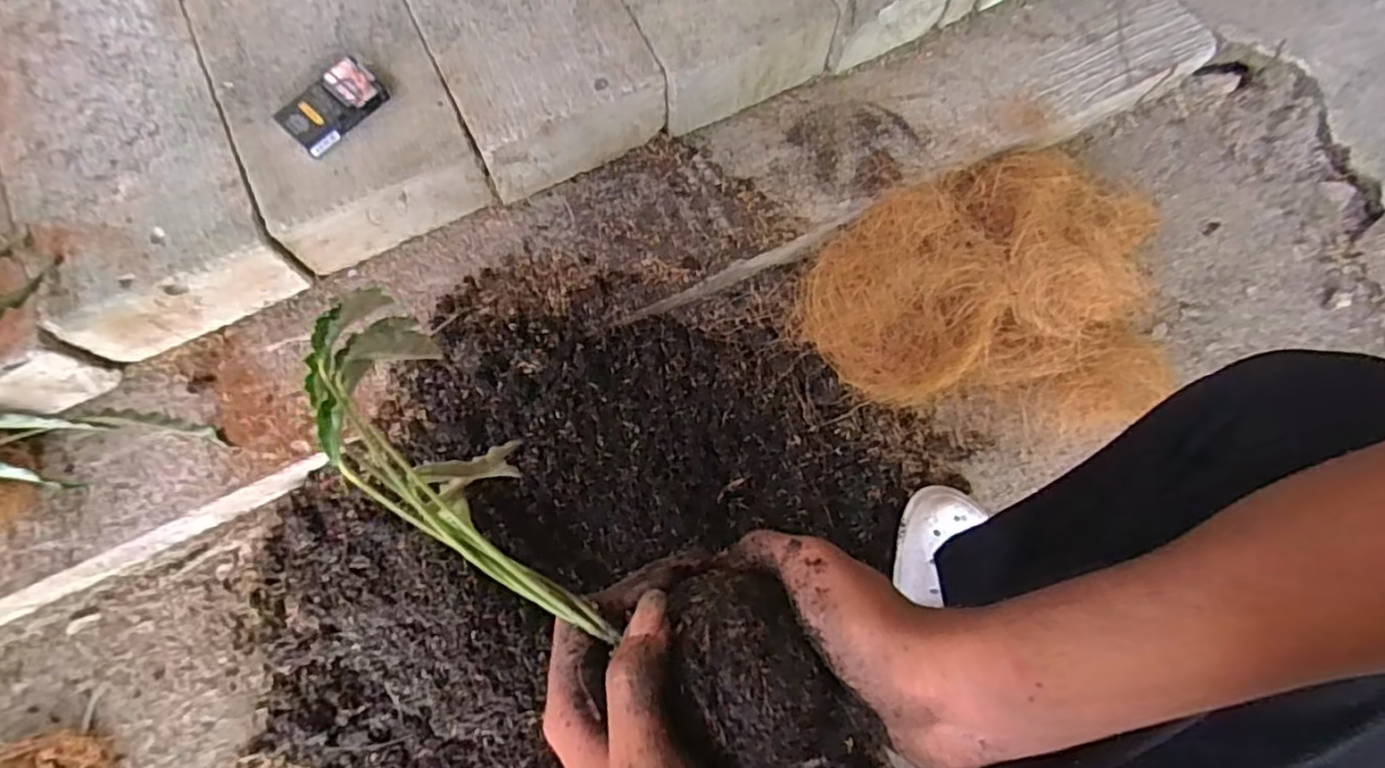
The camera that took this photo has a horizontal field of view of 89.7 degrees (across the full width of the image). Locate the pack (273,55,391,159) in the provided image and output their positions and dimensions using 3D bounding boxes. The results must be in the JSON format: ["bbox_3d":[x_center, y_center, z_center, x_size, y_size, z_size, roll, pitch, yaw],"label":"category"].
[{"bbox_3d":[-0.341,-0.263,0.662,0.053,0.024,0.092,43,77,11],"label":"pack"}]

